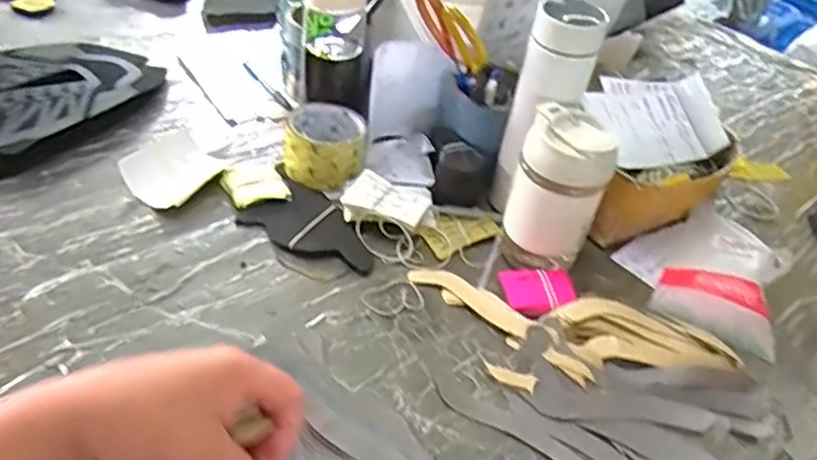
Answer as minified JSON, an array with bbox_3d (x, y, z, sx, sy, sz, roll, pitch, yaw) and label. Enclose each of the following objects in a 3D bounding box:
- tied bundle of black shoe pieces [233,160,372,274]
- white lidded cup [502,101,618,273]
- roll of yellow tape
[{"bbox_3d":[-0.097,-0.008,0.661,0.157,0.011,0.092,25,44,19],"label":"tied bundle of black shoe pieces"},{"bbox_3d":[0.140,-0.032,0.614,0.079,0.150,0.073,4,41,-4],"label":"white lidded cup"},{"bbox_3d":[-0.090,-0.092,0.722,0.087,0.057,0.093,4,41,-4],"label":"roll of yellow tape"}]

